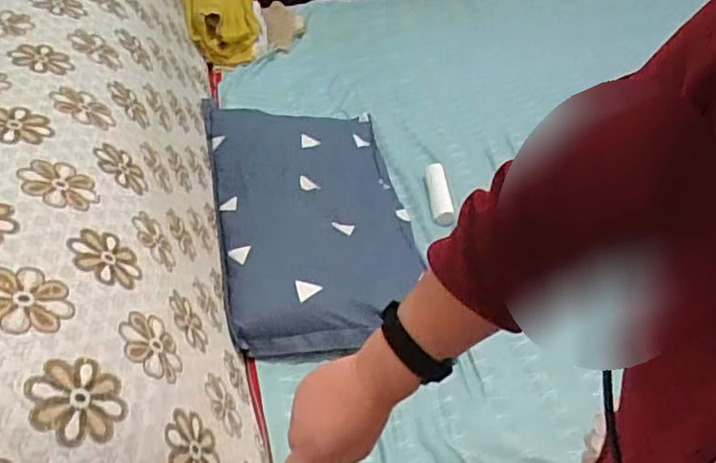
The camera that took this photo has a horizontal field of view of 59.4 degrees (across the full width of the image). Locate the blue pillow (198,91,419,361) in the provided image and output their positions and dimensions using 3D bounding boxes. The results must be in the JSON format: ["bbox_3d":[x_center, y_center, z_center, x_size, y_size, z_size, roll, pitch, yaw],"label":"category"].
[{"bbox_3d":[-0.097,-0.068,1.322,0.382,0.112,0.750,-12,44,-8],"label":"blue pillow"}]

